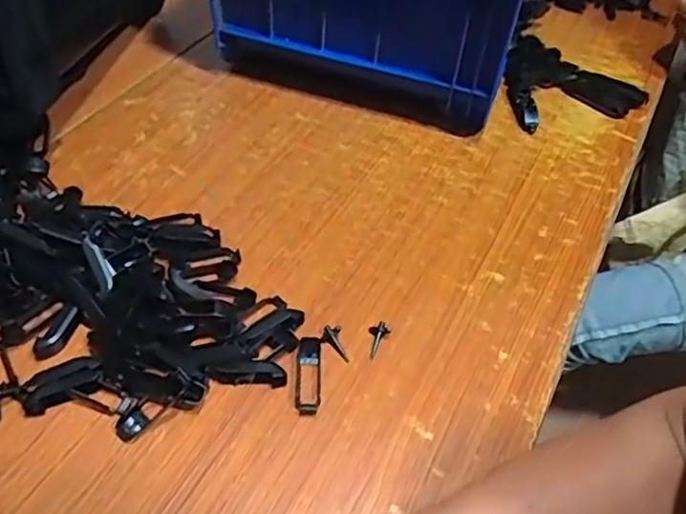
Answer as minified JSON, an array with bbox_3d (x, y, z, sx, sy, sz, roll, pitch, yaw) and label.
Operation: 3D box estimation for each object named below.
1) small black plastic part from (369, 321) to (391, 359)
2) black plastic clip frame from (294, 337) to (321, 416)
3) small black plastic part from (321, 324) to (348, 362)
[{"bbox_3d":[0.026,0.062,0.457,0.015,0.008,0.031,16,65,9],"label":"small black plastic part"},{"bbox_3d":[-0.025,0.083,0.431,0.018,0.008,0.061,2,49,-4],"label":"black plastic clip frame"},{"bbox_3d":[-0.007,0.065,0.452,0.015,0.009,0.030,-12,52,-15],"label":"small black plastic part"}]

